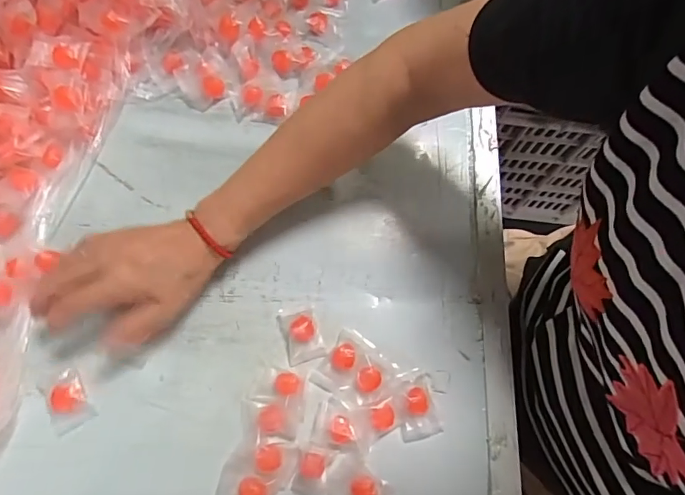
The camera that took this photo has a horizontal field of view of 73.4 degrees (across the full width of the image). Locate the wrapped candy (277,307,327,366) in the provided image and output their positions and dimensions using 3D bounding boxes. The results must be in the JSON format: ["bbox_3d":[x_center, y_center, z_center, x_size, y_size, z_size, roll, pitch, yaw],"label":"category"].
[{"bbox_3d":[-0.036,0.076,0.397,0.031,0.012,0.043,-15,75,-5],"label":"wrapped candy"}]

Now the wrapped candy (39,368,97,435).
[{"bbox_3d":[-0.226,0.126,0.376,0.032,0.011,0.044,-28,77,-8],"label":"wrapped candy"}]

